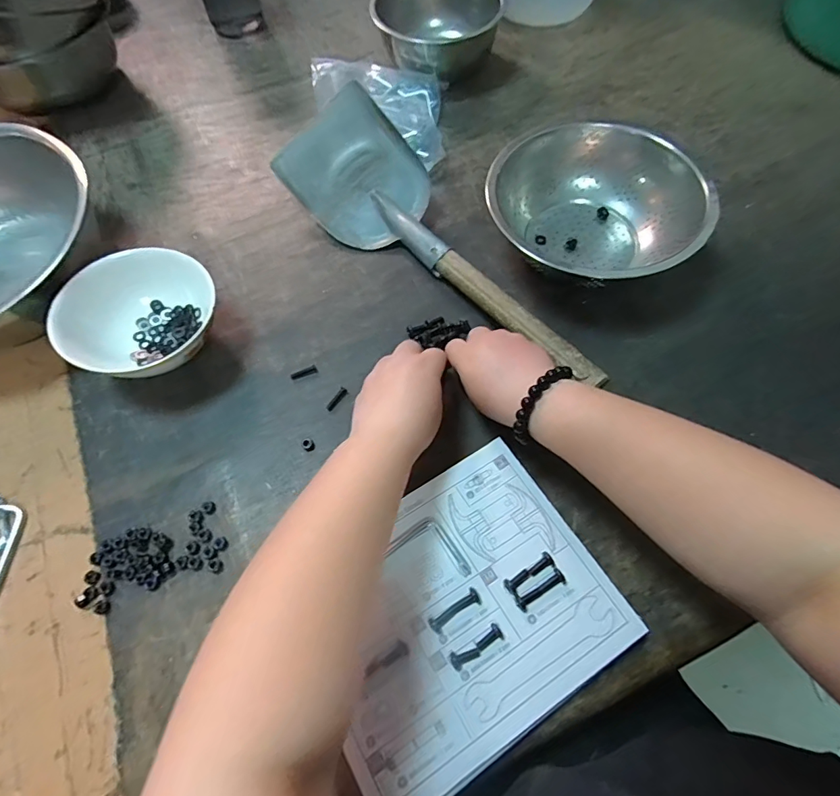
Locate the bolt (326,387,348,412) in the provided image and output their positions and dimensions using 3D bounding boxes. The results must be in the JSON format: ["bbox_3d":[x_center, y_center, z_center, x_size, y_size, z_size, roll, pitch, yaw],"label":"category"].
[{"bbox_3d":[-0.077,0.000,0.421,0.008,0.004,0.025,34,69,17],"label":"bolt"}]

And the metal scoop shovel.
[{"bbox_3d":[0.023,-0.159,0.451,0.118,0.077,0.411,-41,69,-16],"label":"metal scoop shovel"}]

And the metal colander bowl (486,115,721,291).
[{"bbox_3d":[0.169,-0.177,0.457,0.190,0.075,0.201,-40,69,-16],"label":"metal colander bowl"}]

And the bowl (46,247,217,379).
[{"bbox_3d":[-0.247,-0.070,0.420,0.123,0.072,0.123,-1,63,2],"label":"bowl"}]

